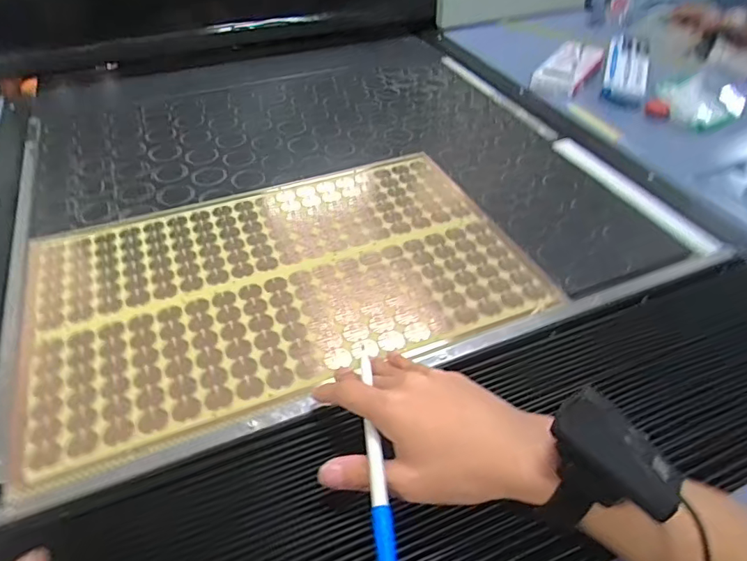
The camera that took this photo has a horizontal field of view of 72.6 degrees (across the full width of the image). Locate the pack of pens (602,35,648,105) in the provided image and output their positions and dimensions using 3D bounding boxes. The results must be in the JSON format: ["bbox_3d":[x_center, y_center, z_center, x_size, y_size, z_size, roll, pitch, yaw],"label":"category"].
[{"bbox_3d":[0.417,-0.350,0.843,0.062,0.035,0.149,11,64,11],"label":"pack of pens"}]

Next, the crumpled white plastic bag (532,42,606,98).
[{"bbox_3d":[0.320,-0.349,0.845,0.082,0.032,0.170,28,51,25],"label":"crumpled white plastic bag"}]

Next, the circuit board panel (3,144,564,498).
[{"bbox_3d":[-0.093,-0.009,0.517,0.466,0.006,0.293,-16,47,-15],"label":"circuit board panel"}]

